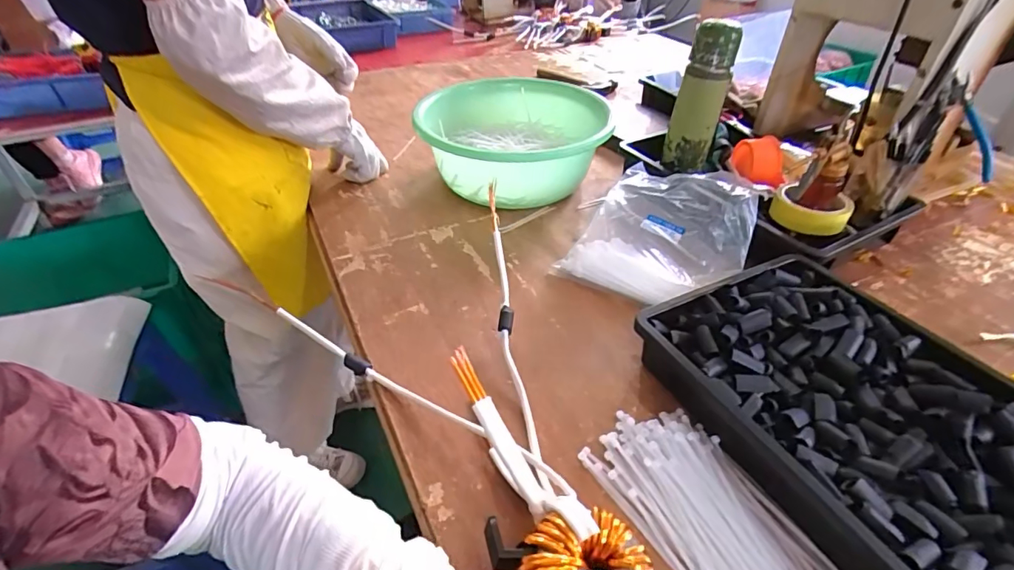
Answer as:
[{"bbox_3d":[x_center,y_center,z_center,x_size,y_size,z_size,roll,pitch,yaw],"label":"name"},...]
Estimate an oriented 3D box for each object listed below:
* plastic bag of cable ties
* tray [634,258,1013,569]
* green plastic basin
[{"bbox_3d":[0.211,-0.071,0.647,0.199,0.085,0.222,24,45,27],"label":"plastic bag of cable ties"},{"bbox_3d":[0.311,0.125,0.422,0.248,0.066,0.360,-20,43,-22],"label":"tray"},{"bbox_3d":[0.014,-0.238,0.808,0.293,0.128,0.317,0,39,0],"label":"green plastic basin"}]

